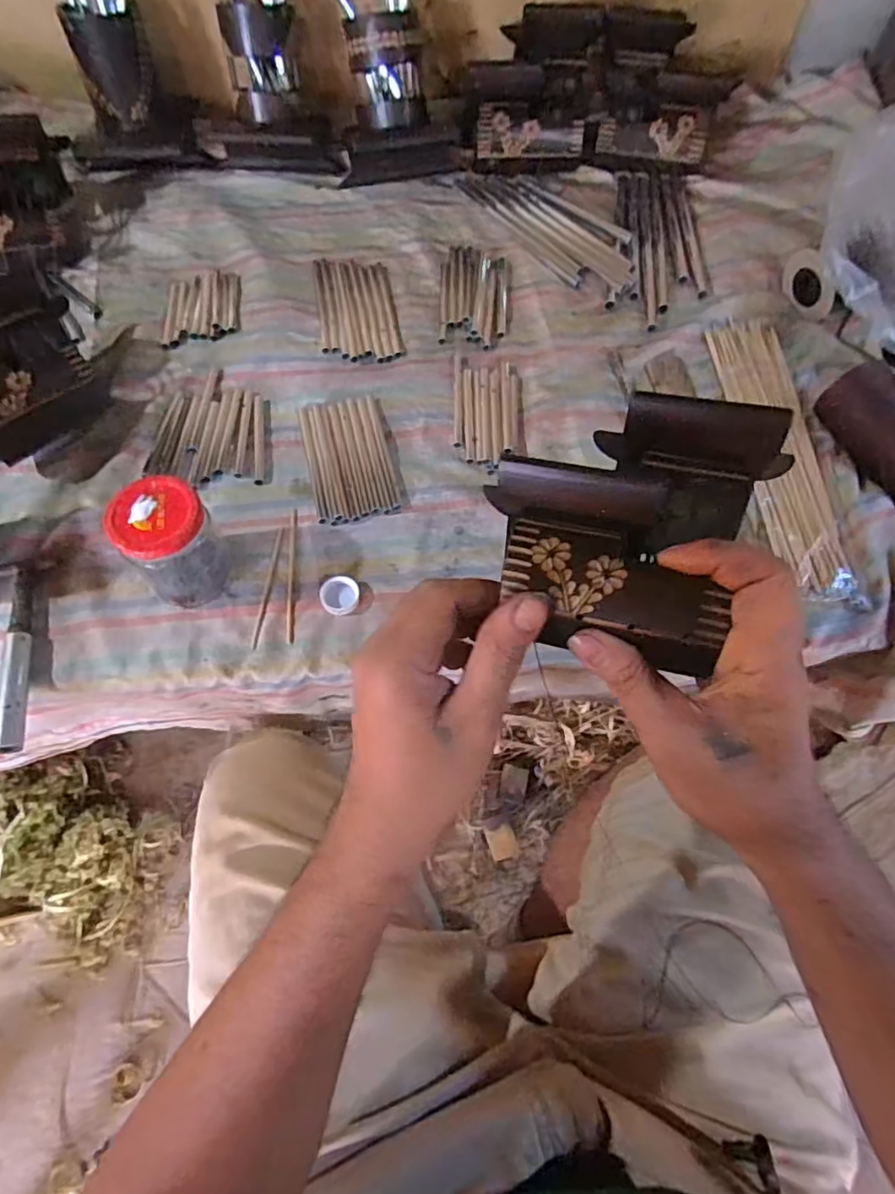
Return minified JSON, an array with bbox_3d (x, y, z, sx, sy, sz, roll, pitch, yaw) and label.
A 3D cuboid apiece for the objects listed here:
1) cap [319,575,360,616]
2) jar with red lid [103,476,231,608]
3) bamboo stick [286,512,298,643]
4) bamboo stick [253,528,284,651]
[{"bbox_3d":[-0.088,-0.001,0.493,0.031,0.010,0.031,0,62,-1],"label":"cap"},{"bbox_3d":[-0.208,-0.040,0.463,0.063,0.094,0.060,0,62,-1],"label":"jar with red lid"},{"bbox_3d":[-0.131,-0.020,0.508,0.007,0.006,0.125,-4,63,-3],"label":"bamboo stick"},{"bbox_3d":[-0.149,-0.009,0.501,0.005,0.004,0.111,4,62,1],"label":"bamboo stick"}]

